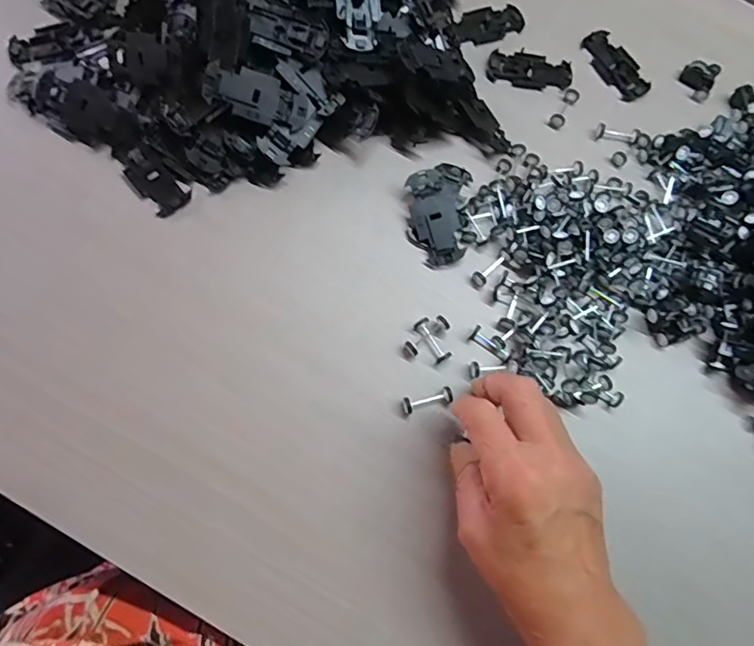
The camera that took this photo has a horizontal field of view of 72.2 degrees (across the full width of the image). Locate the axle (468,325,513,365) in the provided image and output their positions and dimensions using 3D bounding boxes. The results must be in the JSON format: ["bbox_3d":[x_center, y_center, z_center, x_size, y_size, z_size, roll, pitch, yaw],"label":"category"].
[{"bbox_3d":[0.074,0.014,0.335,0.029,0.009,0.010,38,75,5],"label":"axle"}]

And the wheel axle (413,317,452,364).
[{"bbox_3d":[0.036,0.011,0.333,0.010,0.010,0.030,-32,80,-12],"label":"wheel axle"}]

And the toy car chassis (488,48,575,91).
[{"bbox_3d":[0.118,-0.195,0.399,0.064,0.005,0.030,11,74,-2],"label":"toy car chassis"}]

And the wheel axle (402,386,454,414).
[{"bbox_3d":[0.032,0.048,0.323,0.032,0.007,0.010,-14,77,-9],"label":"wheel axle"}]

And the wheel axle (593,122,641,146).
[{"bbox_3d":[0.180,-0.142,0.386,0.033,0.008,0.011,12,74,-2],"label":"wheel axle"}]

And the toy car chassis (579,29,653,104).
[{"bbox_3d":[0.189,-0.204,0.410,0.031,0.006,0.064,-32,80,-12],"label":"toy car chassis"}]

